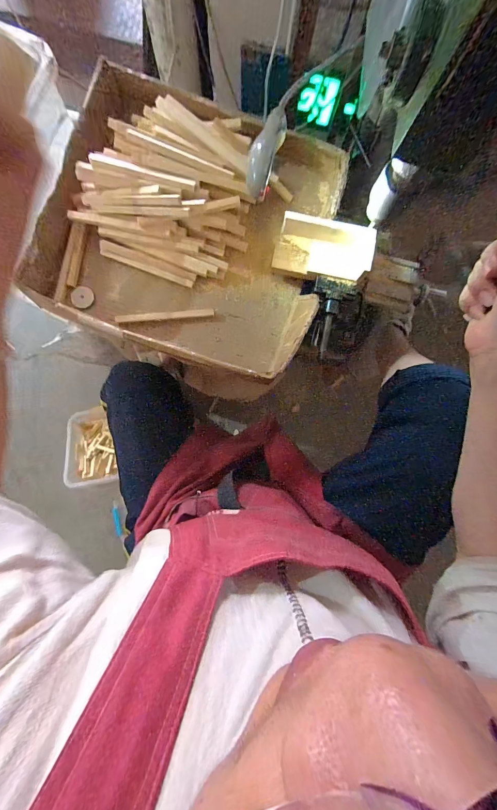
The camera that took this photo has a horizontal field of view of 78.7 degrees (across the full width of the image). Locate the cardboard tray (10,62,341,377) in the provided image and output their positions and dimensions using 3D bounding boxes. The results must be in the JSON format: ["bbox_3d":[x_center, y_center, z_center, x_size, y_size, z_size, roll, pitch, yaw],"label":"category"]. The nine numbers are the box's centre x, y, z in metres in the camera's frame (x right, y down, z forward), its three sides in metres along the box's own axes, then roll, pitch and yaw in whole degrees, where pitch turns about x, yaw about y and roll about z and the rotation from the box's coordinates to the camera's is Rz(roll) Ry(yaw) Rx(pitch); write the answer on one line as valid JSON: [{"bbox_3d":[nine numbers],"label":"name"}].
[{"bbox_3d":[-0.098,-0.284,0.481,0.444,0.083,0.388,17,86,-2],"label":"cardboard tray"}]

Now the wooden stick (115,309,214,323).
[{"bbox_3d":[-0.137,-0.148,0.502,0.157,0.009,0.013,-6,87,-3],"label":"wooden stick"}]

